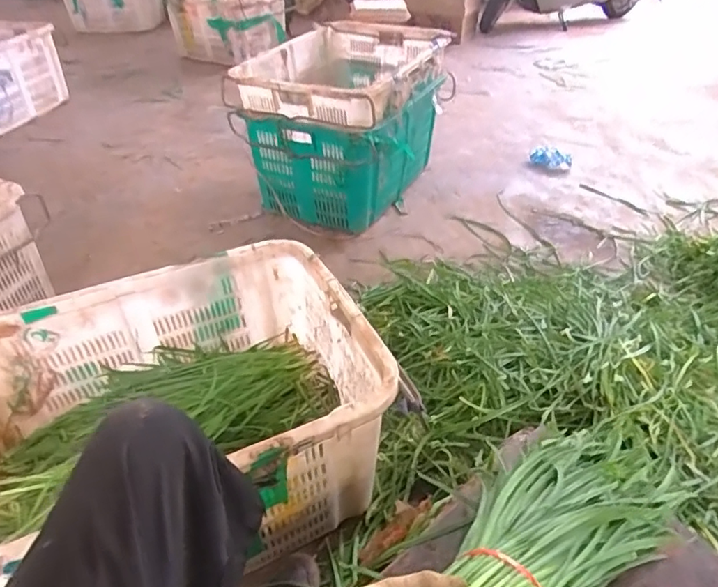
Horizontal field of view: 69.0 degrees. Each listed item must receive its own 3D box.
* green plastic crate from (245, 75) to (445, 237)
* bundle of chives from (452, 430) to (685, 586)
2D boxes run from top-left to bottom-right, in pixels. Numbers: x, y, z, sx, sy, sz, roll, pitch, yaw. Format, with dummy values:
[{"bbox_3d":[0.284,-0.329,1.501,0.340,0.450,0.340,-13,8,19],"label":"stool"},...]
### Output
[{"bbox_3d":[-0.013,-0.547,1.905,0.447,0.396,0.705,17,43,21],"label":"green plastic crate"},{"bbox_3d":[0.208,0.263,0.542,0.156,0.066,0.478,33,26,33],"label":"bundle of chives"}]

